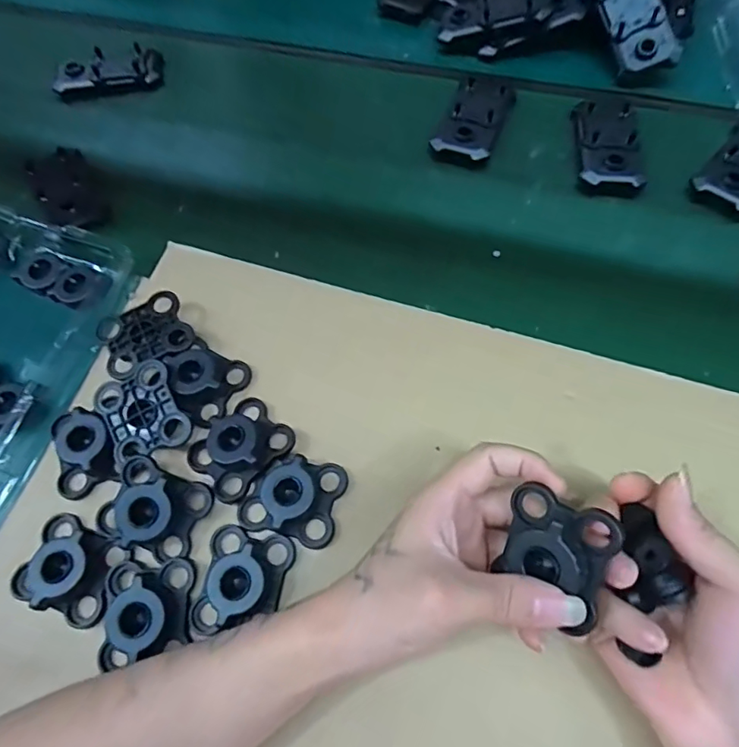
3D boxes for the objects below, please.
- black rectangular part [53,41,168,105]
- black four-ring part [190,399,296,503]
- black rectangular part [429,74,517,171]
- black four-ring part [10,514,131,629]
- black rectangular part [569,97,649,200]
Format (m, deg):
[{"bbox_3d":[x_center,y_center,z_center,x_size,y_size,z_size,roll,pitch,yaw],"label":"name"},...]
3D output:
[{"bbox_3d":[-0.264,-0.302,0.512,0.105,0.016,0.053,-12,66,-2],"label":"black rectangular part"},{"bbox_3d":[-0.083,0.044,0.318,0.049,0.021,0.058,41,74,19],"label":"black four-ring part"},{"bbox_3d":[0.096,-0.233,0.463,0.054,0.015,0.105,21,69,12],"label":"black rectangular part"},{"bbox_3d":[-0.176,0.114,0.295,0.058,0.016,0.049,20,69,12],"label":"black four-ring part"},{"bbox_3d":[0.206,-0.198,0.439,0.052,0.013,0.104,3,66,5],"label":"black rectangular part"}]

